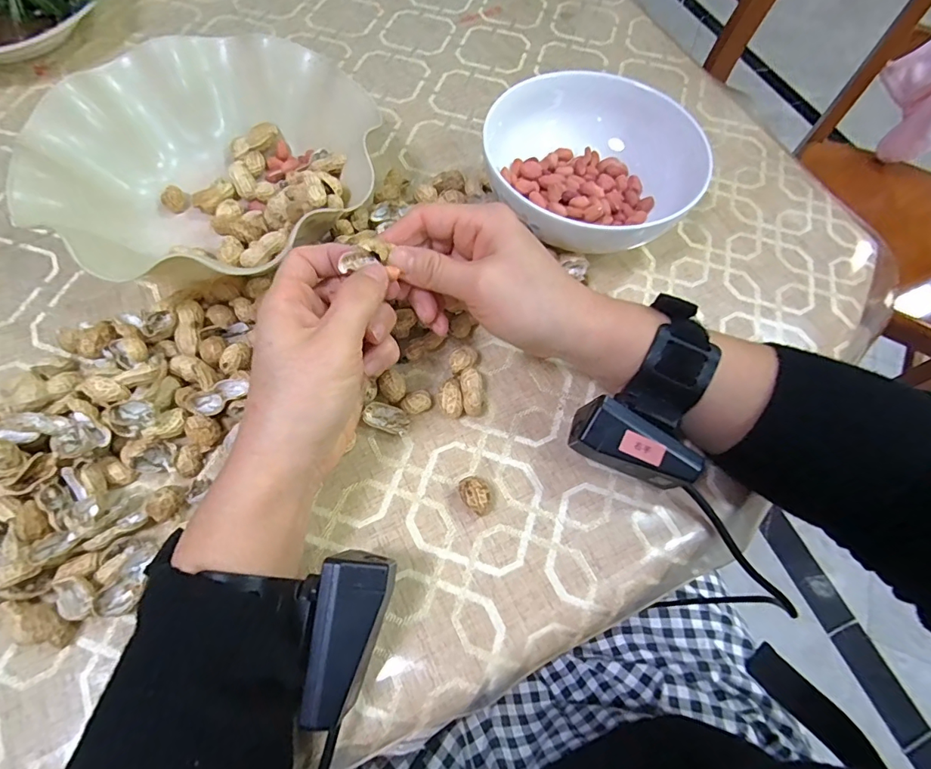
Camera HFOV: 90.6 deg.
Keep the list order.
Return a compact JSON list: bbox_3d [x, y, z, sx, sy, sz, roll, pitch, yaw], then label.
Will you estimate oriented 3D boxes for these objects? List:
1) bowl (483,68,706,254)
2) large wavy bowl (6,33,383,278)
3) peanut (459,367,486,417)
[{"bbox_3d":[0.092,-0.161,0.353,0.153,0.065,0.153,1,65,-2],"label":"bowl"},{"bbox_3d":[-0.175,-0.150,0.331,0.193,0.069,0.211,1,65,-2],"label":"large wavy bowl"},{"bbox_3d":[0.004,0.006,0.296,0.013,0.016,0.030,-8,65,-6],"label":"peanut"}]

